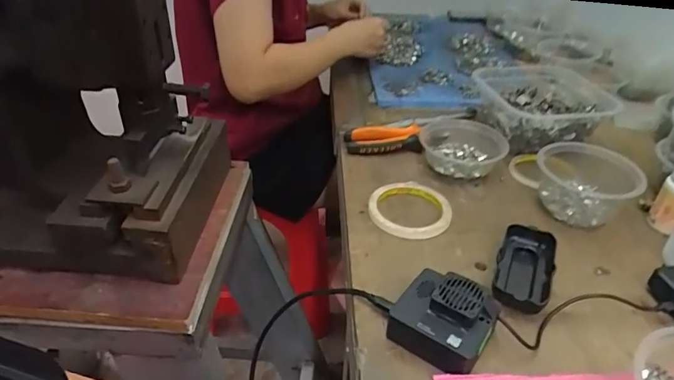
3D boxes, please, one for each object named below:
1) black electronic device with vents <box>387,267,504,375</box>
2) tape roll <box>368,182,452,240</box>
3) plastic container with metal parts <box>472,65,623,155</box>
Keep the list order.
[{"bbox_3d":[0.093,0.112,0.411,0.079,0.045,0.070,27,43,32],"label":"black electronic device with vents"},{"bbox_3d":[0.089,0.020,0.564,0.098,0.011,0.102,0,36,0],"label":"tape roll"},{"bbox_3d":[0.312,-0.131,0.722,0.171,0.075,0.186,-4,36,-6],"label":"plastic container with metal parts"}]

